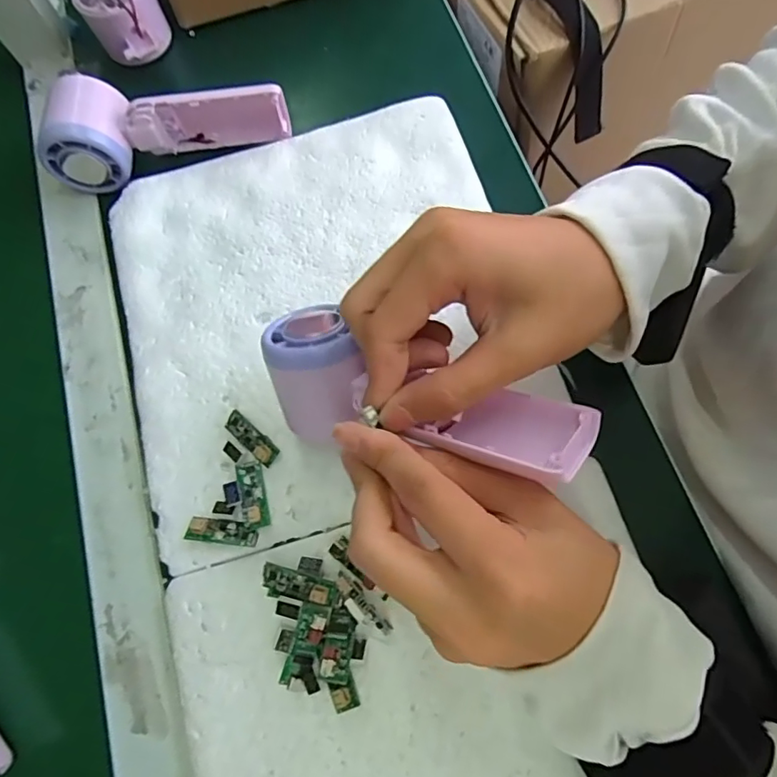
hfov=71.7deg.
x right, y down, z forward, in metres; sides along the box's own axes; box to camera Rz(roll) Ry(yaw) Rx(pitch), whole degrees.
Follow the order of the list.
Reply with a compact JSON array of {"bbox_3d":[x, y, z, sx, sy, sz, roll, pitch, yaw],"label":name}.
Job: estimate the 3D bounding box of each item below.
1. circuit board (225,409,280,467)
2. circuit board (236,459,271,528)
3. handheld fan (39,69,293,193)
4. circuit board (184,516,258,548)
[{"bbox_3d":[-0.080,0.029,0.315,0.037,0.010,0.012,40,77,14],"label":"circuit board"},{"bbox_3d":[-0.076,0.060,0.303,0.013,0.005,0.037,-9,65,-17],"label":"circuit board"},{"bbox_3d":[-0.155,-0.188,0.375,0.166,0.051,0.055,-11,71,-1],"label":"handheld fan"},{"bbox_3d":[-0.092,0.080,0.299,0.039,0.010,0.013,6,71,4],"label":"circuit board"}]

